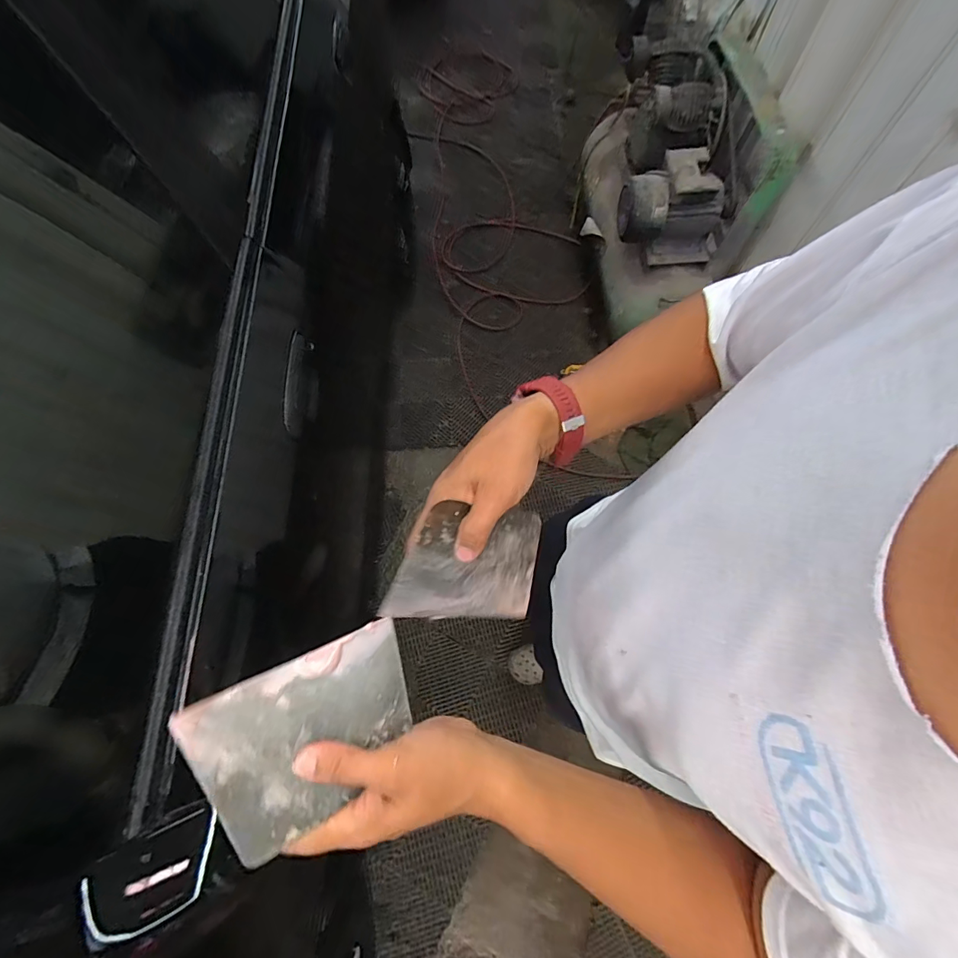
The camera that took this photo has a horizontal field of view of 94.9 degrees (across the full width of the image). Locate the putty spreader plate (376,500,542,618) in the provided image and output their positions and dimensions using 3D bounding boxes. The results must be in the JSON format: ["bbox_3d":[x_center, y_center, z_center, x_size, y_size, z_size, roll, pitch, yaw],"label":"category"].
[{"bbox_3d":[-0.003,0.071,0.372,0.138,0.004,0.099,13,98,-34],"label":"putty spreader plate"}]

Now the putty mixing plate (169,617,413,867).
[{"bbox_3d":[-0.113,0.172,0.301,0.140,0.008,0.098,-19,75,-26],"label":"putty mixing plate"}]

